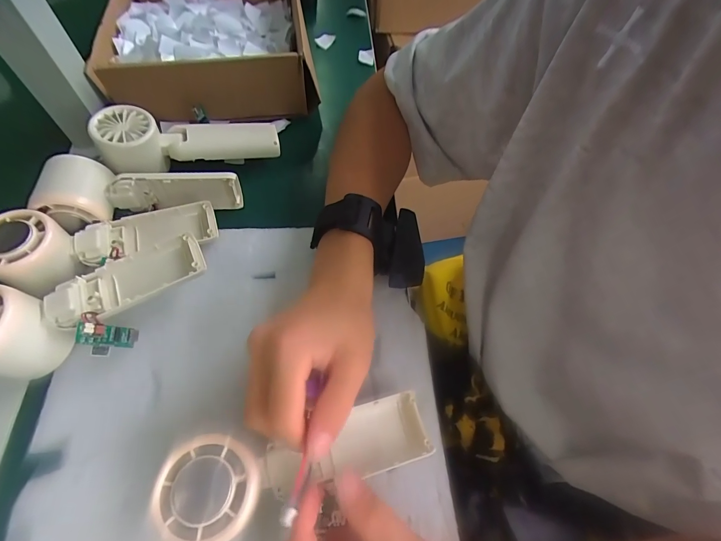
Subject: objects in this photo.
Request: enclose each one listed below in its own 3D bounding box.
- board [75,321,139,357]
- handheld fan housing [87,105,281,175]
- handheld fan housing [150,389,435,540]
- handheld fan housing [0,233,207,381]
[{"bbox_3d":[-0.177,0.049,0.250,0.004,0.038,0.021,8,79,30],"label":"board"},{"bbox_3d":[-0.168,-0.129,0.360,0.163,0.038,0.052,-9,61,-22],"label":"handheld fan housing"},{"bbox_3d":[-0.032,0.113,0.219,0.165,0.028,0.051,-6,60,-25],"label":"handheld fan housing"},{"bbox_3d":[-0.199,0.026,0.266,0.167,0.052,0.060,-23,66,-15],"label":"handheld fan housing"}]

